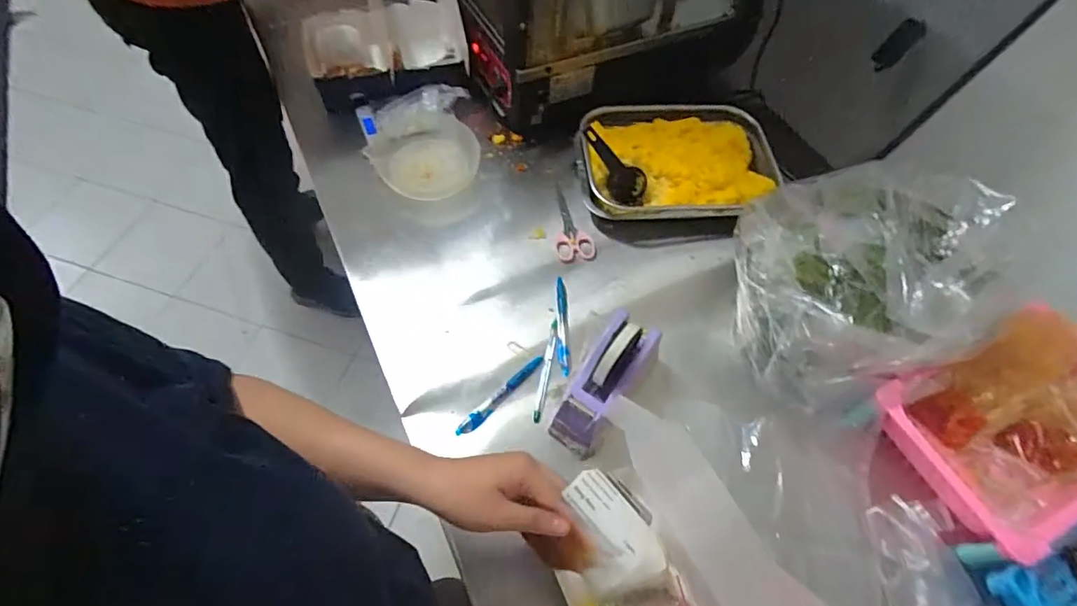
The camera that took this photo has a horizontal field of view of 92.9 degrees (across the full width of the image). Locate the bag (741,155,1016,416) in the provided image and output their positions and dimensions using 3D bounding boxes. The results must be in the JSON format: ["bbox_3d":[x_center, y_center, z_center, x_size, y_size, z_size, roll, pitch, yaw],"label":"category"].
[{"bbox_3d":[0.385,-0.040,0.634,0.263,0.168,0.272,-11,60,-10],"label":"bag"}]

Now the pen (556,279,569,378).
[{"bbox_3d":[0.031,0.031,0.673,0.013,0.019,0.142,2,58,-2],"label":"pen"}]

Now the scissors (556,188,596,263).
[{"bbox_3d":[0.049,-0.118,0.760,0.054,0.004,0.123,-6,66,-3],"label":"scissors"}]

